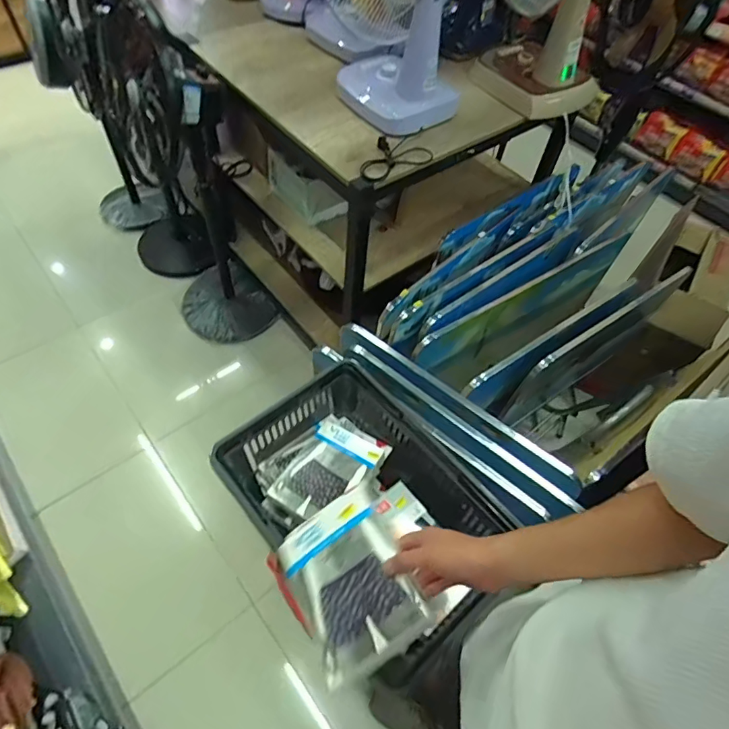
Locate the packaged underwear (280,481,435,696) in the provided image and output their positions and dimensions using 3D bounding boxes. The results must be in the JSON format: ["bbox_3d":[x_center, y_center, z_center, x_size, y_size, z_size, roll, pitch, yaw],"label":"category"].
[{"bbox_3d":[-0.021,0.250,0.592,0.131,0.025,0.203,-40,45,2],"label":"packaged underwear"}]

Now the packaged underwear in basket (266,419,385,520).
[{"bbox_3d":[-0.071,0.193,0.912,0.135,0.046,0.187,32,59,17],"label":"packaged underwear in basket"}]

